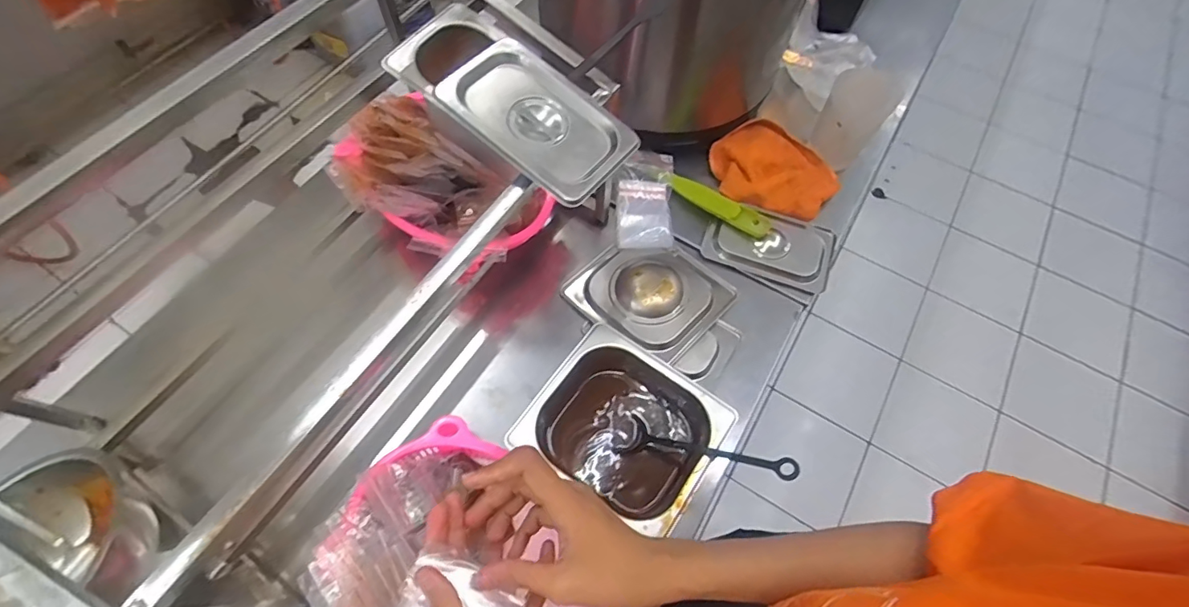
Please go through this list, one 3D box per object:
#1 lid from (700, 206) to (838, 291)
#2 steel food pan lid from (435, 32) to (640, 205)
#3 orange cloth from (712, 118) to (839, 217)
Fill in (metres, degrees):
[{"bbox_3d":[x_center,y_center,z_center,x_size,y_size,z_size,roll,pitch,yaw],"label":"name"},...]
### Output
[{"bbox_3d":[0.241,-0.083,0.693,0.170,0.020,0.097,19,64,7],"label":"lid"},{"bbox_3d":[-0.050,-0.172,0.471,0.173,0.019,0.109,40,67,5],"label":"steel food pan lid"},{"bbox_3d":[0.259,-0.197,0.737,0.176,0.047,0.144,39,67,15],"label":"orange cloth"}]

